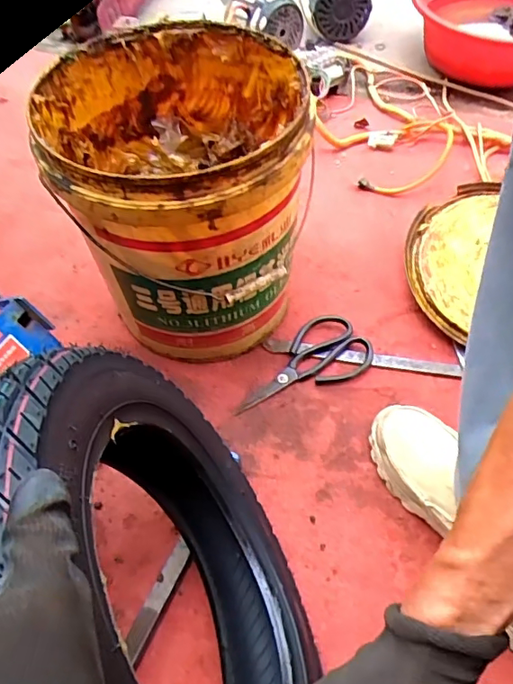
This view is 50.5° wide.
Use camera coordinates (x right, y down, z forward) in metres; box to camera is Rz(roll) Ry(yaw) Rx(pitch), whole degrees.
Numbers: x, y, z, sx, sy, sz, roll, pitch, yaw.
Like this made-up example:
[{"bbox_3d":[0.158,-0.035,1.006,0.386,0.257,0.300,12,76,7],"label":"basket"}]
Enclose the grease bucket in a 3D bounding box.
[{"bbox_3d":[-0.082,-0.164,0.694,0.270,0.324,0.304,-4,56,1],"label":"grease bucket"}]

